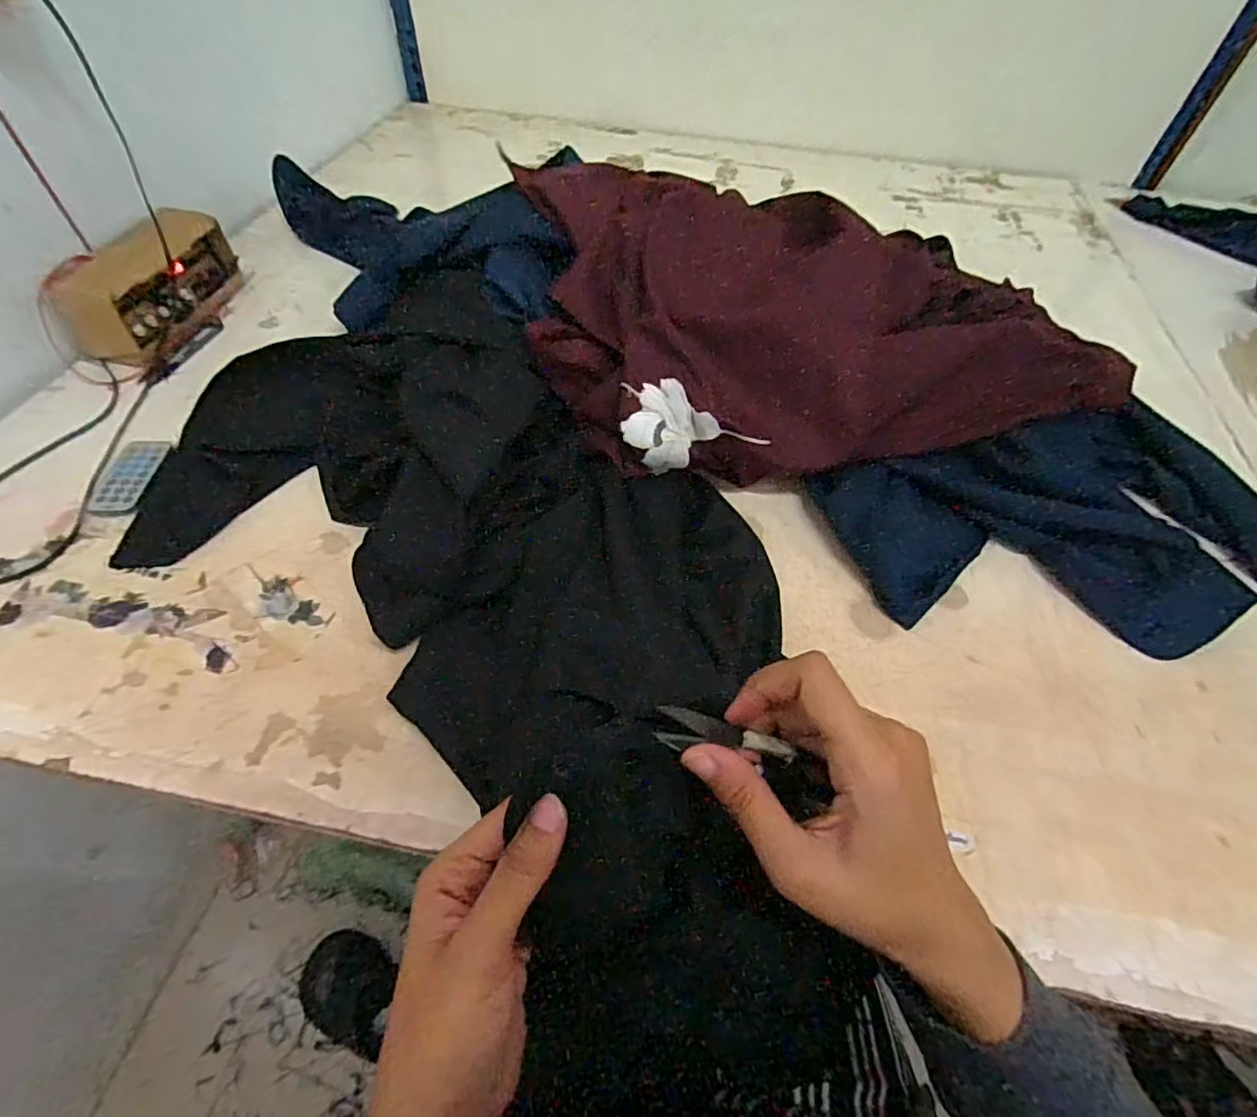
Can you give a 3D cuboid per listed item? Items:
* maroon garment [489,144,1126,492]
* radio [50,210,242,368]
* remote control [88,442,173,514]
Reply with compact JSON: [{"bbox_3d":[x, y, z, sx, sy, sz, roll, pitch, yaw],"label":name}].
[{"bbox_3d":[0.173,-0.239,0.587,0.520,0.173,0.355,-9,55,-11],"label":"maroon garment"},{"bbox_3d":[-0.507,-0.295,0.641,0.069,0.096,0.186,4,51,15],"label":"radio"},{"bbox_3d":[-0.443,-0.073,0.532,0.041,0.004,0.087,0,53,-4],"label":"remote control"}]

